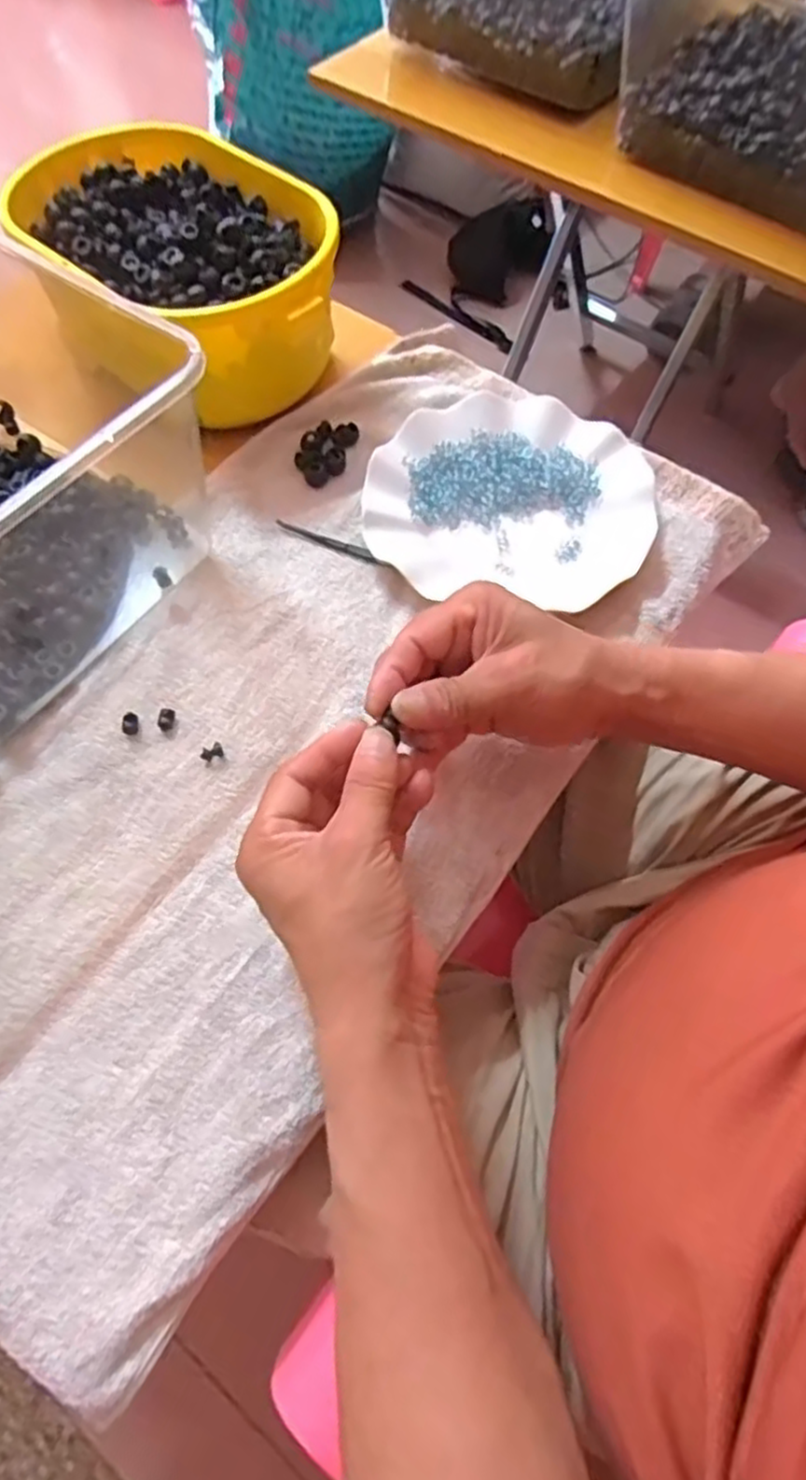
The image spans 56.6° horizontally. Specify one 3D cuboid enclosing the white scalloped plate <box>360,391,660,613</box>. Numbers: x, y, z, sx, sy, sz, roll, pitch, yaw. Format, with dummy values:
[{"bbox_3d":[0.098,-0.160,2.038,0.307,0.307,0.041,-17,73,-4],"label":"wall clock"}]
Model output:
[{"bbox_3d":[0.071,-0.162,0.496,0.186,0.023,0.159,0,65,1],"label":"white scalloped plate"}]

